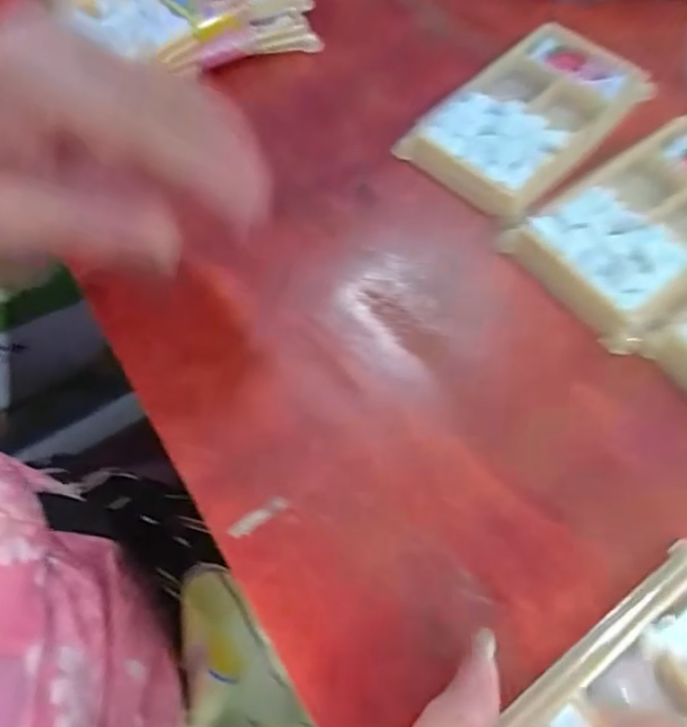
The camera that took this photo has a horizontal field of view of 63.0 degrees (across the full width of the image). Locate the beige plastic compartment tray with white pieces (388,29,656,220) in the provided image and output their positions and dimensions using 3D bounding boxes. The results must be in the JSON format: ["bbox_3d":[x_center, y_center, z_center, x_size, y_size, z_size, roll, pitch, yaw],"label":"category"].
[{"bbox_3d":[0.107,-0.142,0.311,0.079,0.013,0.147,41,71,17],"label":"beige plastic compartment tray with white pieces"}]

